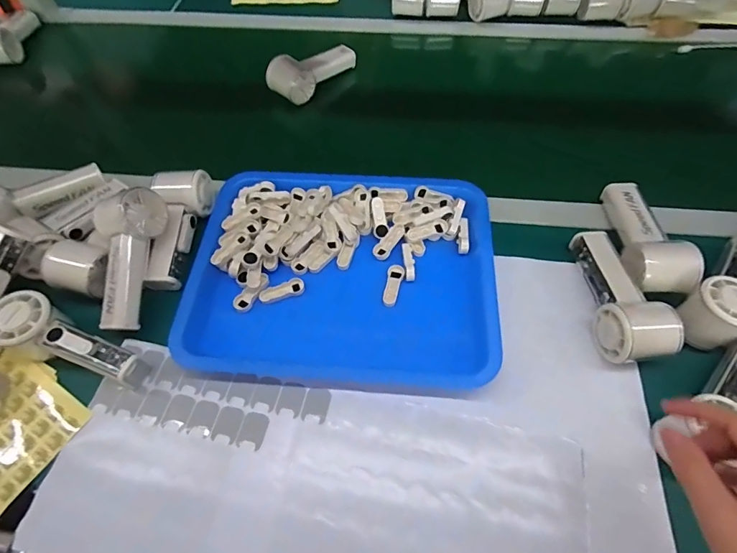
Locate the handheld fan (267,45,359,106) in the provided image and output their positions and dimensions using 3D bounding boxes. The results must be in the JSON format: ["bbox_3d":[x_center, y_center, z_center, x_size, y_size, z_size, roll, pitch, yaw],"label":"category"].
[{"bbox_3d":[-0.091,-0.340,0.667,0.057,0.052,0.151,35,65,18],"label":"handheld fan"}]

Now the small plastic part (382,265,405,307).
[{"bbox_3d":[0.029,0.010,0.467,0.019,0.006,0.051,9,60,5],"label":"small plastic part"}]

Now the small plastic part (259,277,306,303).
[{"bbox_3d":[-0.098,0.018,0.472,0.051,0.014,0.016,-22,61,-11],"label":"small plastic part"}]

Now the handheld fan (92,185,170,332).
[{"bbox_3d":[-0.268,-0.020,0.447,0.067,0.052,0.156,2,80,3],"label":"handheld fan"}]

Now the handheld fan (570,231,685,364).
[{"bbox_3d":[0.258,0.015,0.434,0.059,0.055,0.152,-4,60,-3],"label":"handheld fan"}]

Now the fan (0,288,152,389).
[{"bbox_3d":[-0.301,0.071,0.425,0.155,0.066,0.053,25,62,-1],"label":"fan"}]

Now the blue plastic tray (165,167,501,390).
[{"bbox_3d":[-0.026,-0.013,0.472,0.325,0.034,0.259,5,60,2],"label":"blue plastic tray"}]

